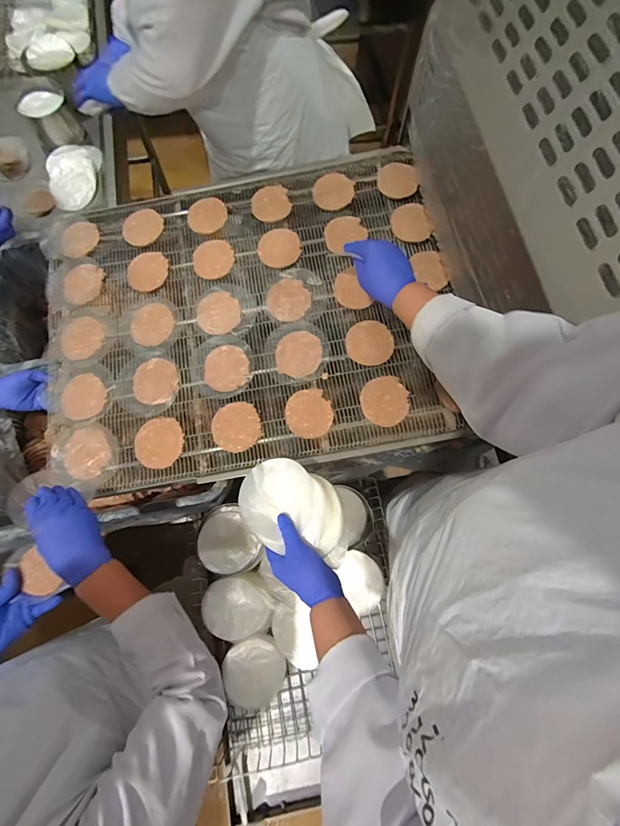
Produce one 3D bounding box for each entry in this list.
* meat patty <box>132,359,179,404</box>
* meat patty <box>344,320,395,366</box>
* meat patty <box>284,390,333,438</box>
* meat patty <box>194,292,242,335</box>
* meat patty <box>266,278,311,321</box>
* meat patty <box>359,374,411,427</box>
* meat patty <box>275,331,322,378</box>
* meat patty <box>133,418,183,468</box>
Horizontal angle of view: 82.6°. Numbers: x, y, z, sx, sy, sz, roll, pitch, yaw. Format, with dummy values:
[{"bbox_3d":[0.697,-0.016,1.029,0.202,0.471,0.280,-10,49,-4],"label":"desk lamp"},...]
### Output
[{"bbox_3d":[-0.284,-0.058,0.651,0.085,0.008,0.083,0,75,-1],"label":"meat patty"},{"bbox_3d":[0.109,-0.128,0.642,0.084,0.011,0.081,33,77,7],"label":"meat patty"},{"bbox_3d":[-0.002,0.000,0.618,0.080,0.012,0.083,-18,76,-6],"label":"meat patty"},{"bbox_3d":[-0.175,-0.193,0.677,0.082,0.004,0.085,0,75,-1],"label":"meat patty"},{"bbox_3d":[-0.041,-0.218,0.674,0.078,0.007,0.083,0,75,-1],"label":"meat patty"},{"bbox_3d":[0.131,-0.021,0.612,0.081,0.008,0.083,0,75,-1],"label":"meat patty"},{"bbox_3d":[-0.021,-0.109,0.646,0.083,0.009,0.085,0,75,-1],"label":"meat patty"},{"bbox_3d":[-0.267,0.051,0.620,0.087,0.009,0.086,0,75,-1],"label":"meat patty"}]

